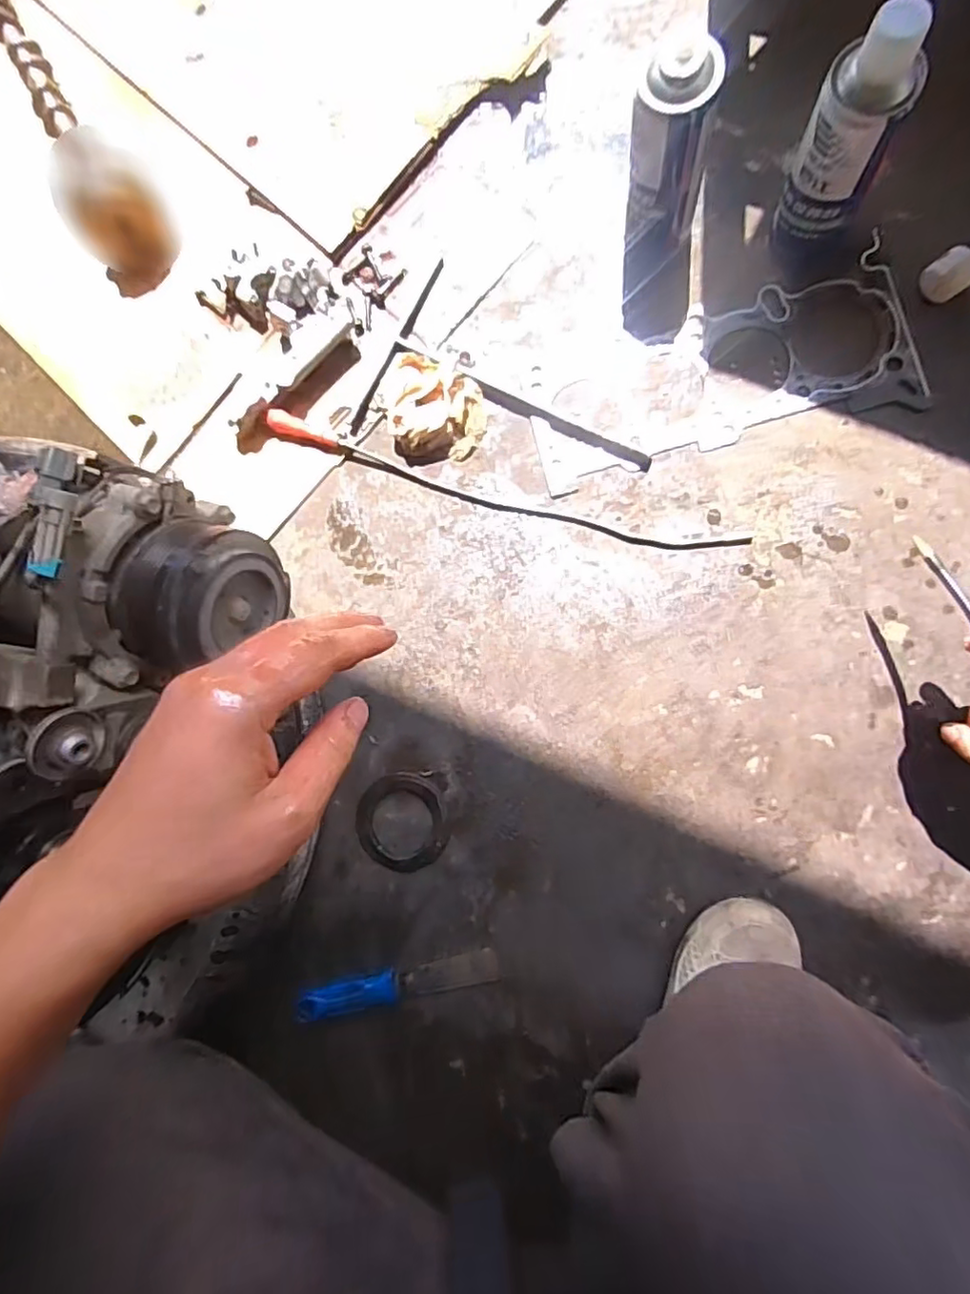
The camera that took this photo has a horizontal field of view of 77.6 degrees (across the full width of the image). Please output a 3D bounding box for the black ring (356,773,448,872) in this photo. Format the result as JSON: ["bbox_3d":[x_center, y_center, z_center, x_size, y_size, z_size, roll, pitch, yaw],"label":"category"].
[{"bbox_3d":[-0.086,0.179,0.614,0.092,0.006,0.097,0,87,9],"label":"black ring"}]

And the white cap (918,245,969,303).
[{"bbox_3d":[0.416,-0.333,0.539,0.032,0.035,0.037,-40,82,5],"label":"white cap"}]

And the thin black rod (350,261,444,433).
[{"bbox_3d":[-0.094,-0.317,0.637,0.013,0.006,0.201,27,91,9],"label":"thin black rod"}]

